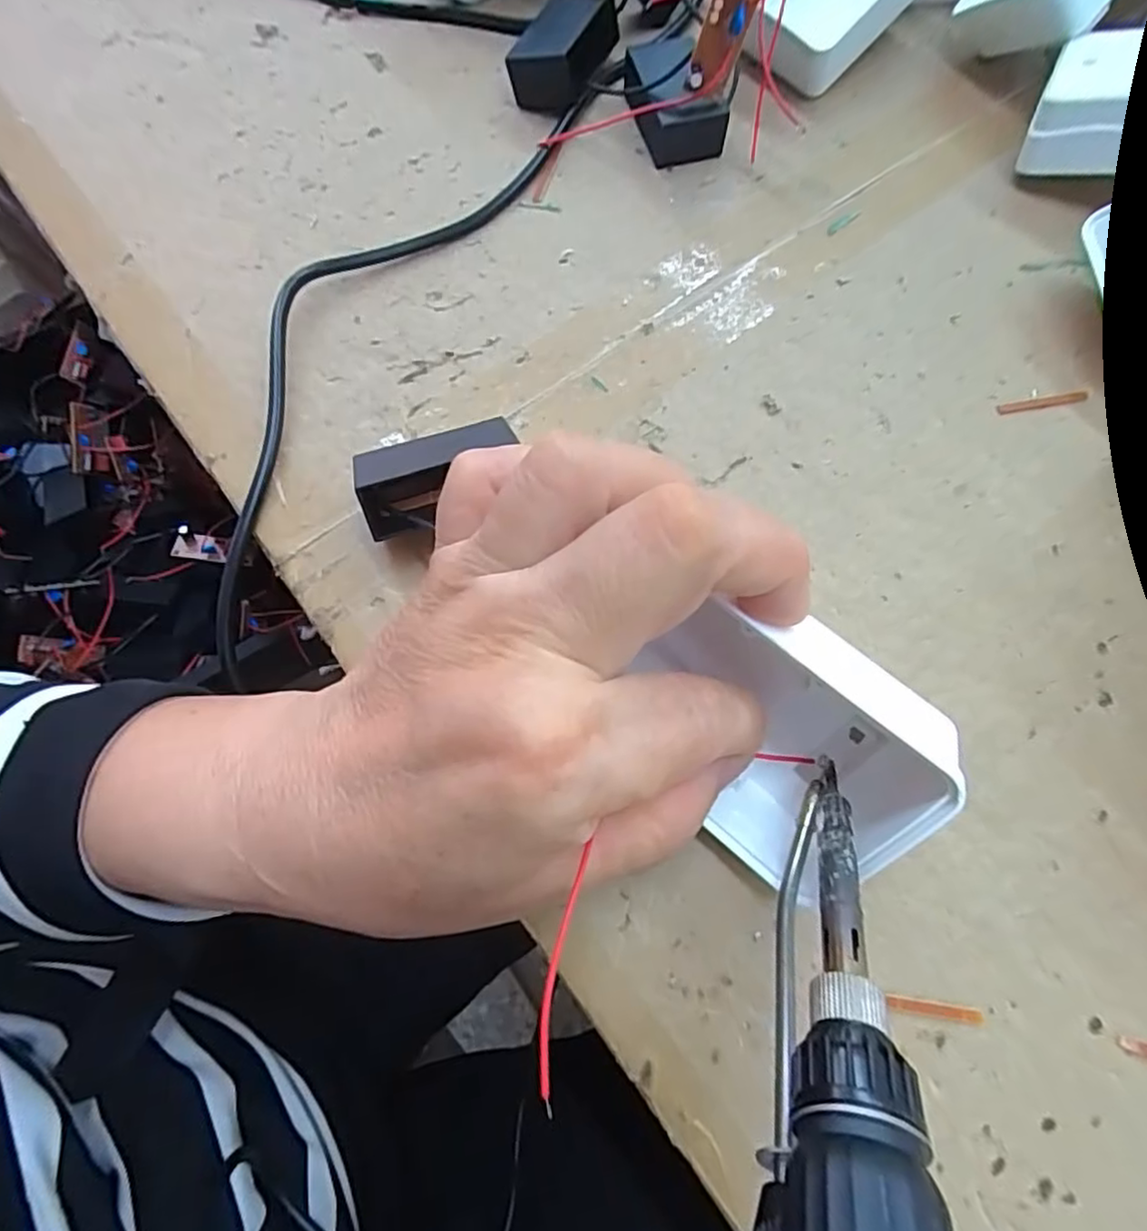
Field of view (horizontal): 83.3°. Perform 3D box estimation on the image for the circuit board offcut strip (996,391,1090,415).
[{"bbox_3d":[0.162,-0.073,0.223,0.032,0.004,0.004,-10,82,-1],"label":"circuit board offcut strip"}]

